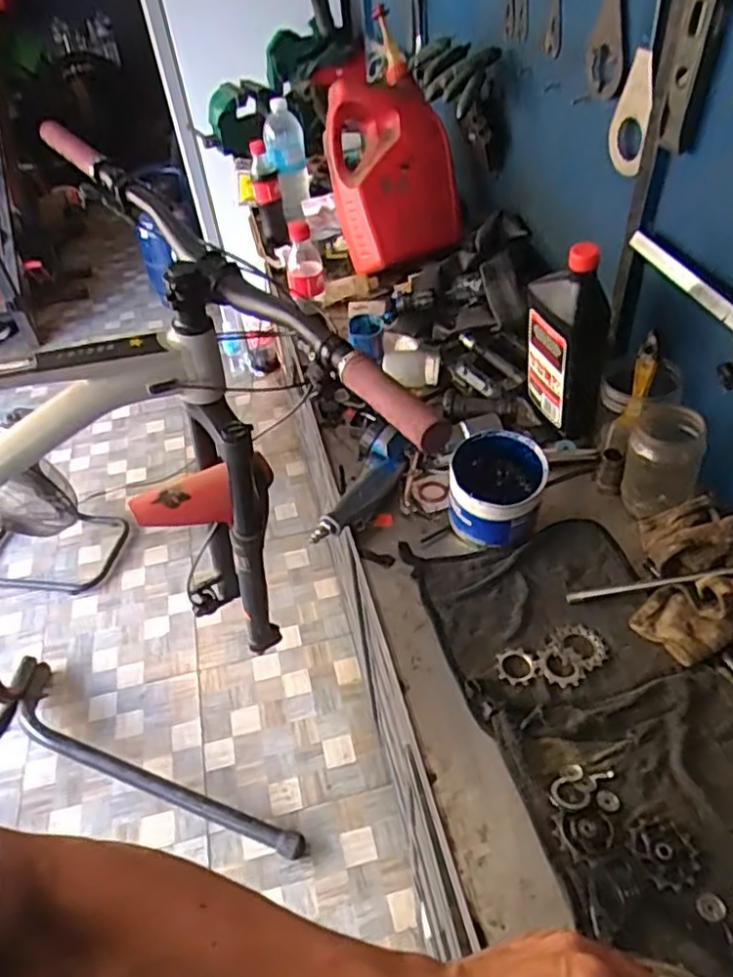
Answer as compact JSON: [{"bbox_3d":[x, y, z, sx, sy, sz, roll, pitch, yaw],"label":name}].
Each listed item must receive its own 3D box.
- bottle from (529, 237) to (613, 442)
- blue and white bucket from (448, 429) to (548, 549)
[{"bbox_3d":[0.234,-0.175,0.793,0.054,0.243,0.112,-19,45,-15],"label":"bottle"},{"bbox_3d":[0.140,0.008,0.736,0.100,0.098,0.100,14,46,19],"label":"blue and white bucket"}]

